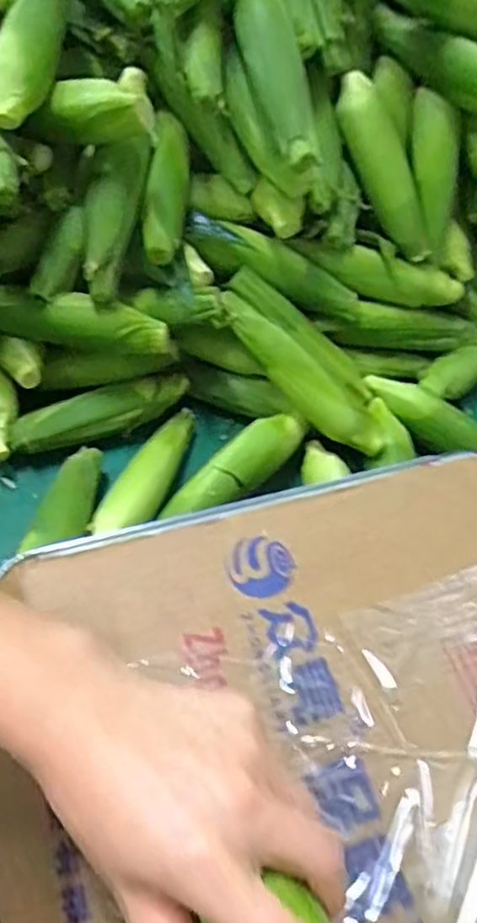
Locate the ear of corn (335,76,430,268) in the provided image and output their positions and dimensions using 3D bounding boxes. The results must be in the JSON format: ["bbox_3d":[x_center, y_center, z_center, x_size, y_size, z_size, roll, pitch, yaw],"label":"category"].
[{"bbox_3d":[0.170,-0.337,0.773,0.063,0.044,0.210,-29,101,-21],"label":"ear of corn"}]

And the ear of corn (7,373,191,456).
[{"bbox_3d":[-0.157,-0.059,0.761,0.210,0.042,0.047,-18,61,-18],"label":"ear of corn"}]

